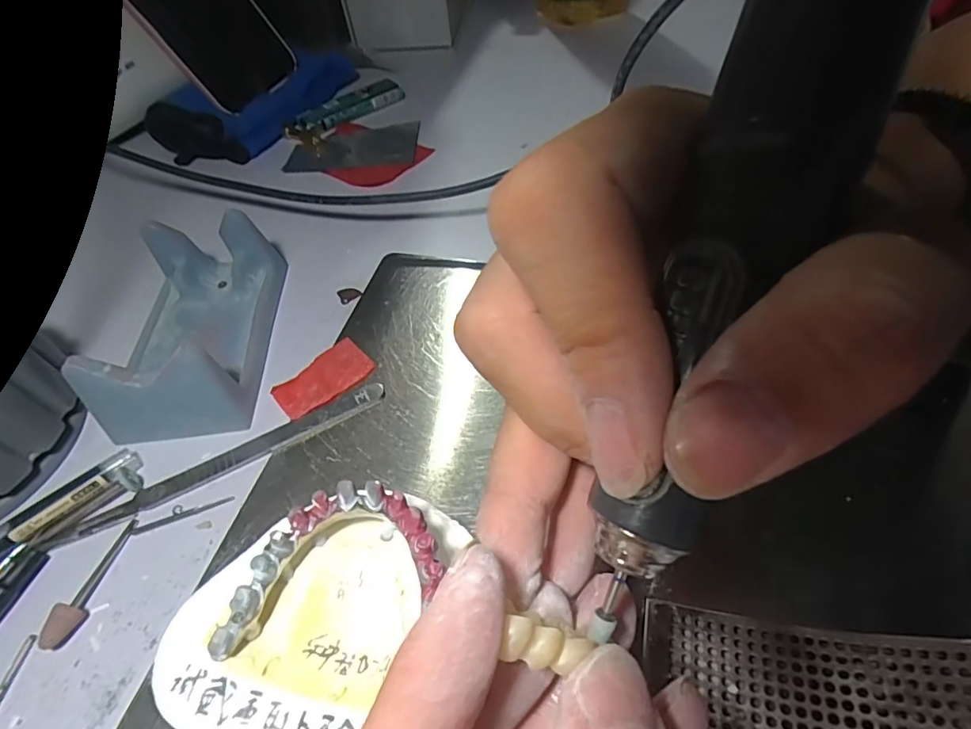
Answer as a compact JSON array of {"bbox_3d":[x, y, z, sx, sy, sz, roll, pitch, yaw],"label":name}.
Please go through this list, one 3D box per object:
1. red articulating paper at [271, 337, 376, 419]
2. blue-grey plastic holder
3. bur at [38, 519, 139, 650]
[{"bbox_3d":[-0.074,0.005,0.233,0.043,0.004,0.028,-37,58,-22],"label":"red articulating paper"},{"bbox_3d":[-0.136,-0.022,0.237,0.061,0.041,0.103,-6,52,0],"label":"blue-grey plastic holder"},{"bbox_3d":[-0.141,0.076,0.182,0.009,0.008,0.044,2,52,7],"label":"bur"}]

